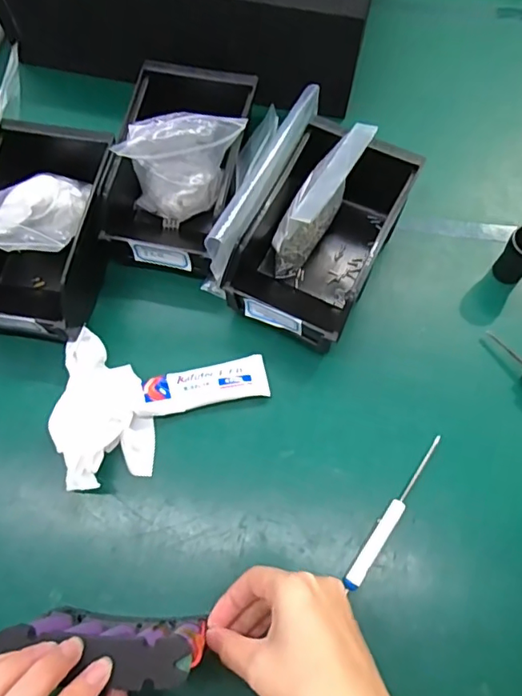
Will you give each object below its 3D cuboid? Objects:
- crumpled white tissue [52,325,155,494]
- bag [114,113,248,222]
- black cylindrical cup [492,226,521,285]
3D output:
[{"bbox_3d":[-0.132,0.046,0.427,0.074,0.030,0.128,-19,69,-6],"label":"crumpled white tissue"},{"bbox_3d":[-0.066,-0.161,0.454,0.098,0.097,0.053,-24,70,-8],"label":"bag"},{"bbox_3d":[0.222,-0.078,0.455,0.030,0.057,0.028,0,68,1],"label":"black cylindrical cup"}]

